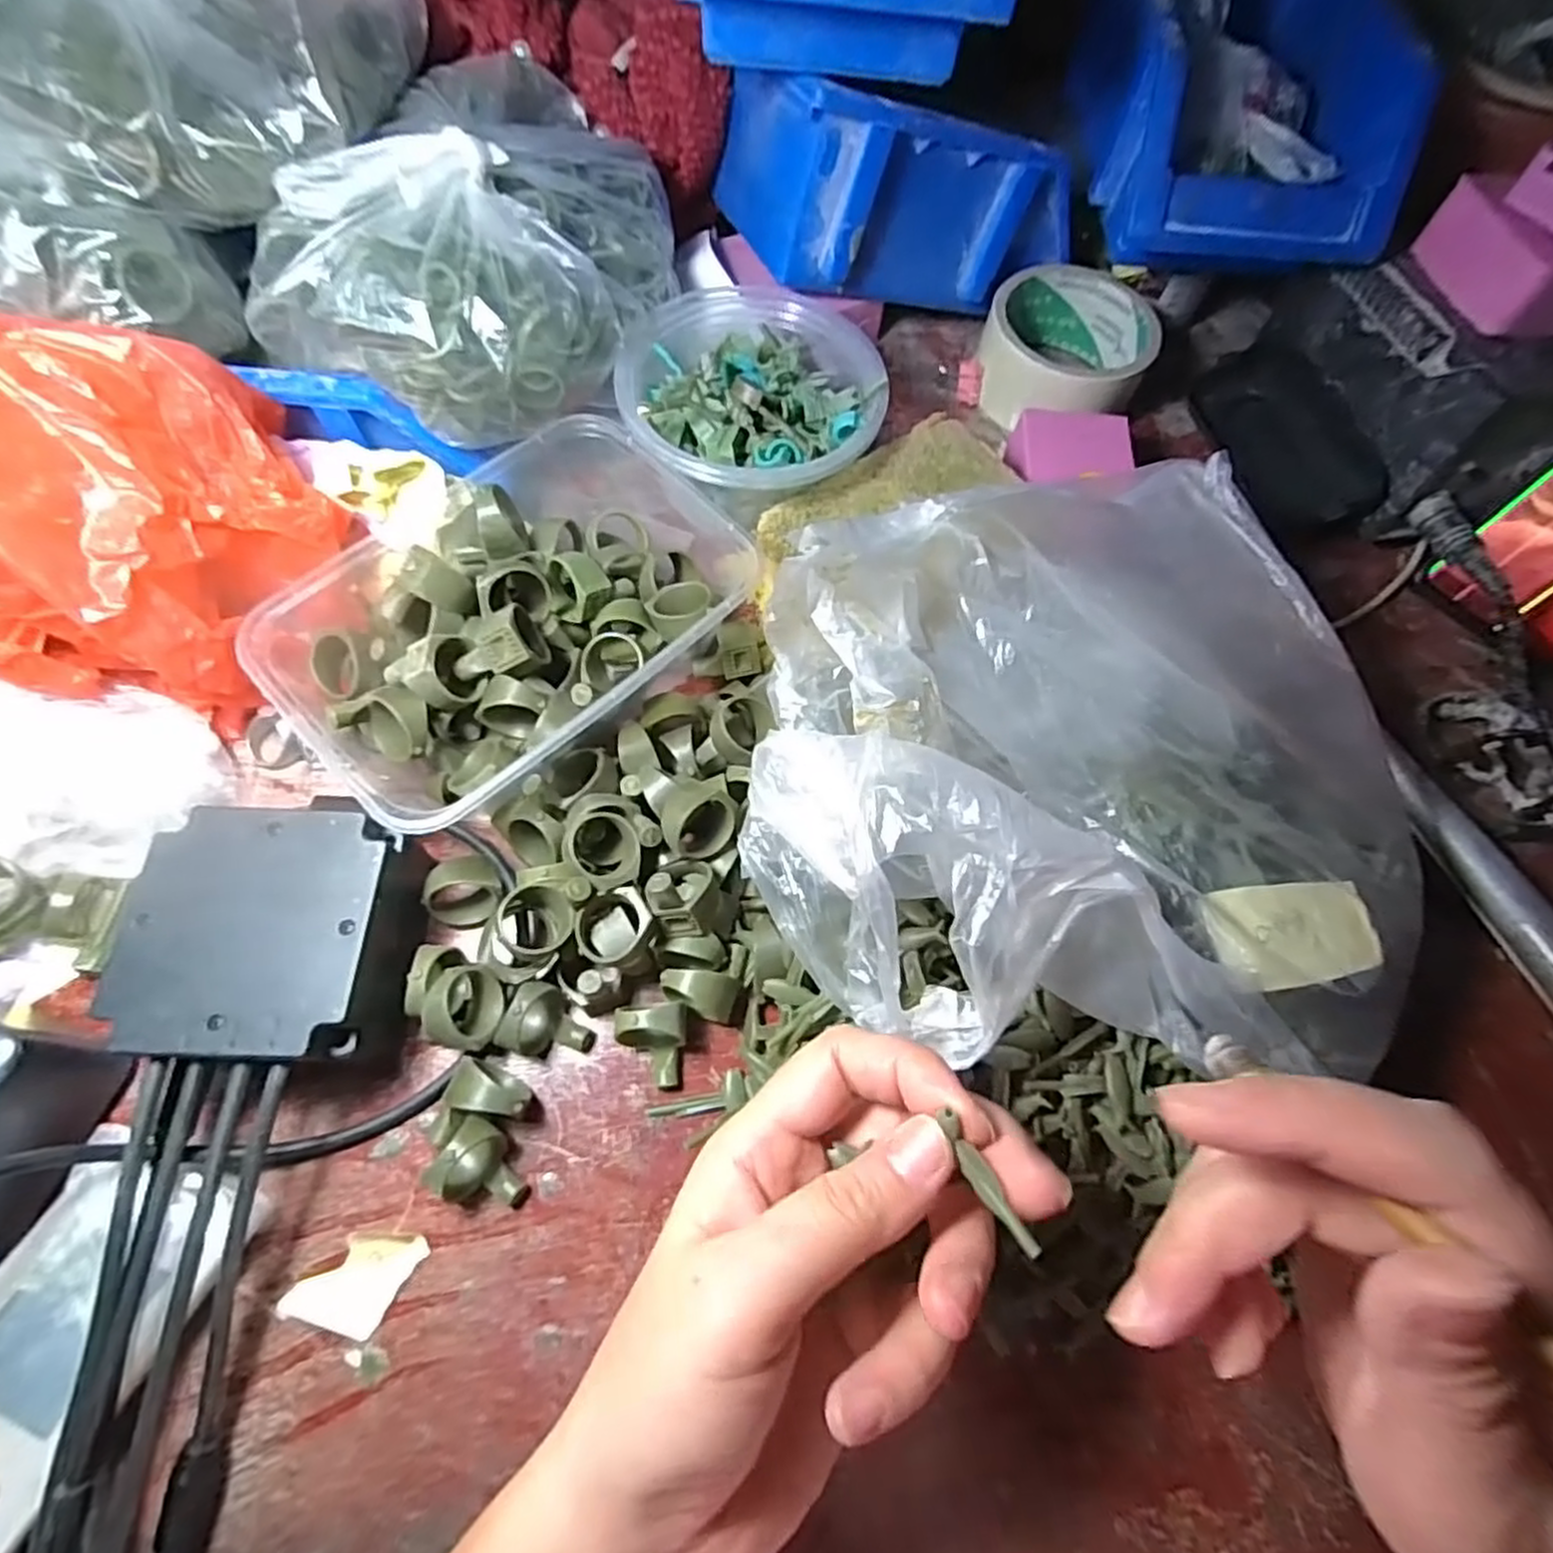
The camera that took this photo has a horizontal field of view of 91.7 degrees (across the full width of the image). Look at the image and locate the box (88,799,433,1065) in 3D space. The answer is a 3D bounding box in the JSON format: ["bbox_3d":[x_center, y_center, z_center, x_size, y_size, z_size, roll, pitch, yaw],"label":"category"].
[{"bbox_3d":[-0.166,0.054,0.255,0.082,0.037,0.080,1,67,-3],"label":"box"}]

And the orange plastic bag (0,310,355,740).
[{"bbox_3d":[-0.234,-0.087,0.245,0.150,0.121,0.101,-16,69,-10],"label":"orange plastic bag"}]

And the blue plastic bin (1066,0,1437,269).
[{"bbox_3d":[0.218,-0.338,0.364,0.118,0.066,0.196,0,67,-3],"label":"blue plastic bin"}]

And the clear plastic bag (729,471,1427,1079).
[{"bbox_3d":[0.110,-0.012,0.263,0.237,0.074,0.220,2,67,-2],"label":"clear plastic bag"}]

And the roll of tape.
[{"bbox_3d":[0.153,-0.224,0.404,0.083,0.043,0.086,1,67,-3],"label":"roll of tape"}]

